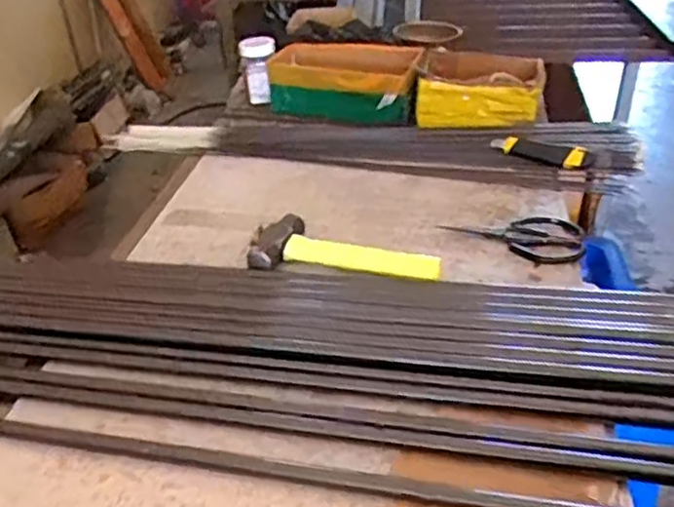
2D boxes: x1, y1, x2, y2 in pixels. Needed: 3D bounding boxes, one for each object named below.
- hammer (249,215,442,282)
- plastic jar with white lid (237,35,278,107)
[{"bbox_3d":[0.010,-0.004,0.840,0.242,0.029,0.093,6,34,12],"label":"hammer"},{"bbox_3d":[-0.151,-0.358,1.274,0.068,0.133,0.074,-4,-7,-4],"label":"plastic jar with white lid"}]

